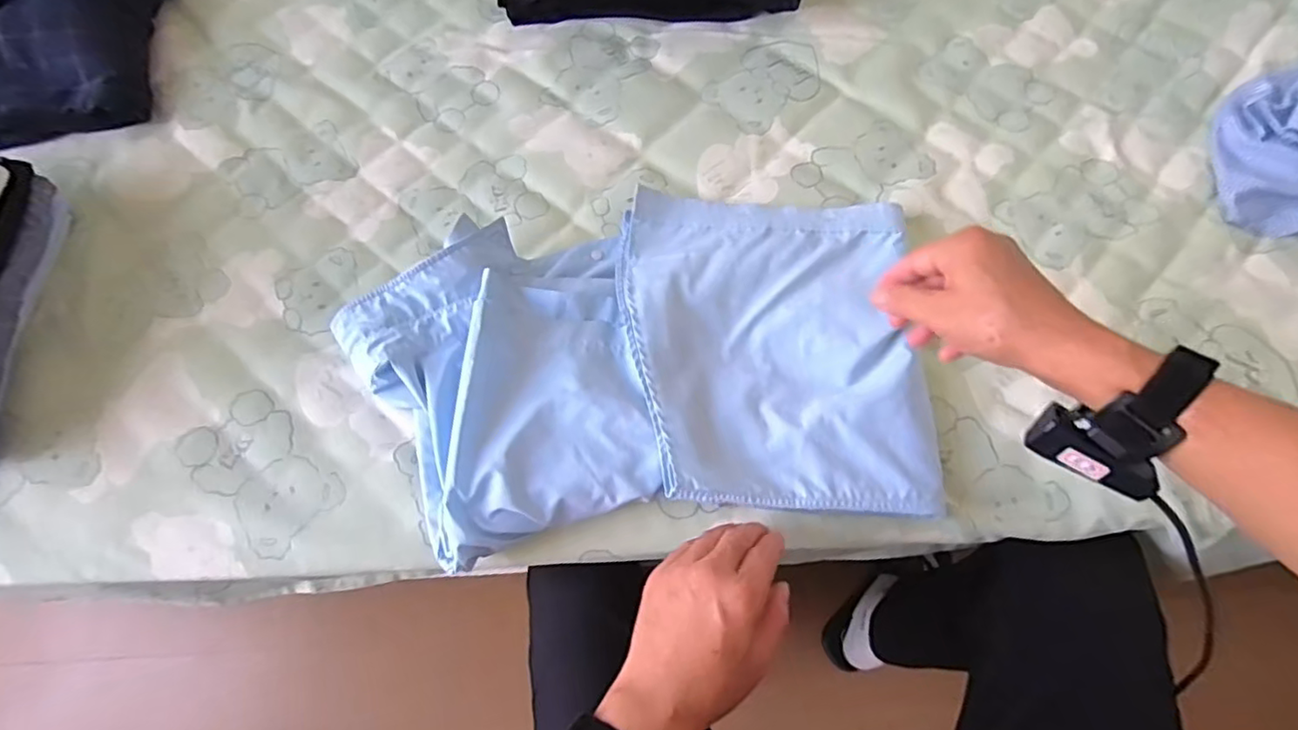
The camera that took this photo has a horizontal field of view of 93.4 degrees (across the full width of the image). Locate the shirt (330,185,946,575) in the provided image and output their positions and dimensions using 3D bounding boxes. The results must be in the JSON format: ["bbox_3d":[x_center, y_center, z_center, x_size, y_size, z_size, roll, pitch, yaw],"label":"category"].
[{"bbox_3d":[-0.004,-0.011,0.536,0.472,0.053,0.306,-7,70,-1],"label":"shirt"}]

